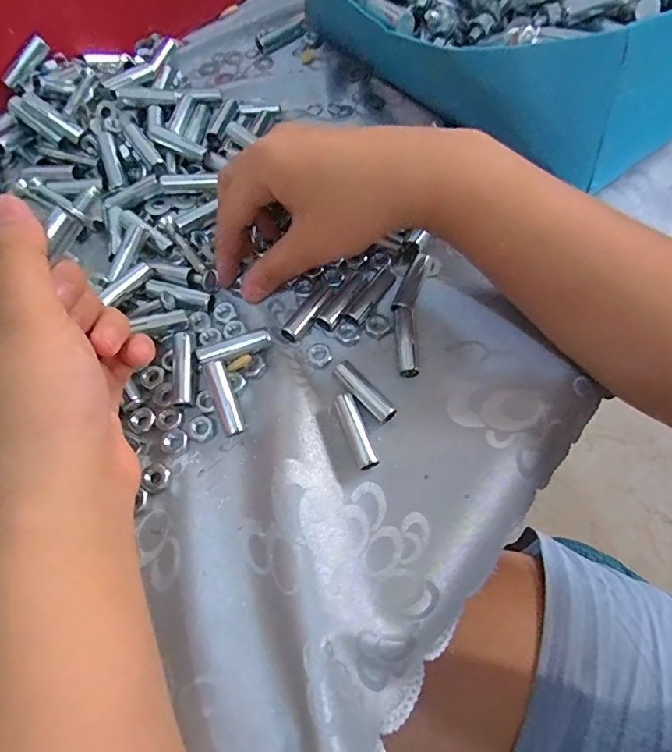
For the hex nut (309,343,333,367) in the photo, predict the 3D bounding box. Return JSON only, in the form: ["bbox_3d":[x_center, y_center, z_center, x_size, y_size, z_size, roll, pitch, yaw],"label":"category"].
[{"bbox_3d":[-0.009,-0.012,0.260,0.013,0.006,0.012,-4,65,-2],"label":"hex nut"}]

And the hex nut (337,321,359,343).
[{"bbox_3d":[0.006,-0.025,0.266,0.011,0.004,0.012,-22,67,-9],"label":"hex nut"}]

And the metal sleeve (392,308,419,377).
[{"bbox_3d":[0.038,-0.018,0.259,0.012,0.011,0.041,-3,65,-1],"label":"metal sleeve"}]

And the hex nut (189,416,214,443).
[{"bbox_3d":[-0.070,0.027,0.243,0.013,0.004,0.013,-27,68,-12],"label":"hex nut"}]

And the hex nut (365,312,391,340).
[{"bbox_3d":[0.024,-0.030,0.268,0.014,0.005,0.015,-1,65,0],"label":"hex nut"}]

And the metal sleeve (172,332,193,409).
[{"bbox_3d":[-0.082,-0.003,0.252,0.011,0.009,0.043,-6,65,-3],"label":"metal sleeve"}]

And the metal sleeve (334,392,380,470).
[{"bbox_3d":[0.010,0.028,0.237,0.011,0.010,0.039,-19,67,-8],"label":"metal sleeve"}]

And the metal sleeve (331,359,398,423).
[{"bbox_3d":[0.015,0.009,0.248,0.013,0.009,0.041,-39,71,-16],"label":"metal sleeve"}]

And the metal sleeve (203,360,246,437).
[{"bbox_3d":[-0.058,0.011,0.244,0.011,0.007,0.040,-19,80,-9],"label":"metal sleeve"}]

